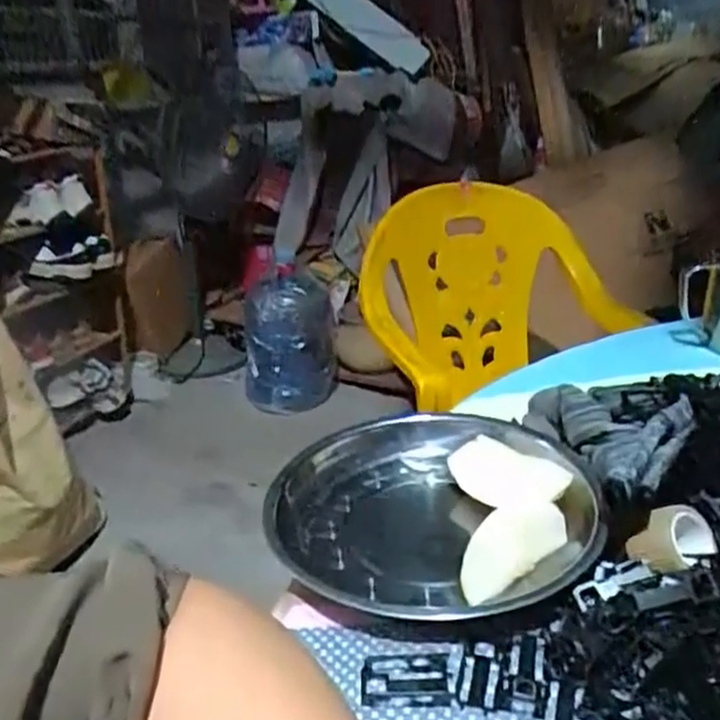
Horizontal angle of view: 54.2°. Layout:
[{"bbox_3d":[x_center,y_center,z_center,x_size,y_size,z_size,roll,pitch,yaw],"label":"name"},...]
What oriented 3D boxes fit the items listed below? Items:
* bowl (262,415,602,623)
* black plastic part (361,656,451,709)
[{"bbox_3d":[0.042,0.082,0.397,0.179,0.033,0.177,-2,24,1],"label":"bowl"},{"bbox_3d":[0.020,0.140,0.308,0.038,0.008,0.021,1,24,6],"label":"black plastic part"}]

